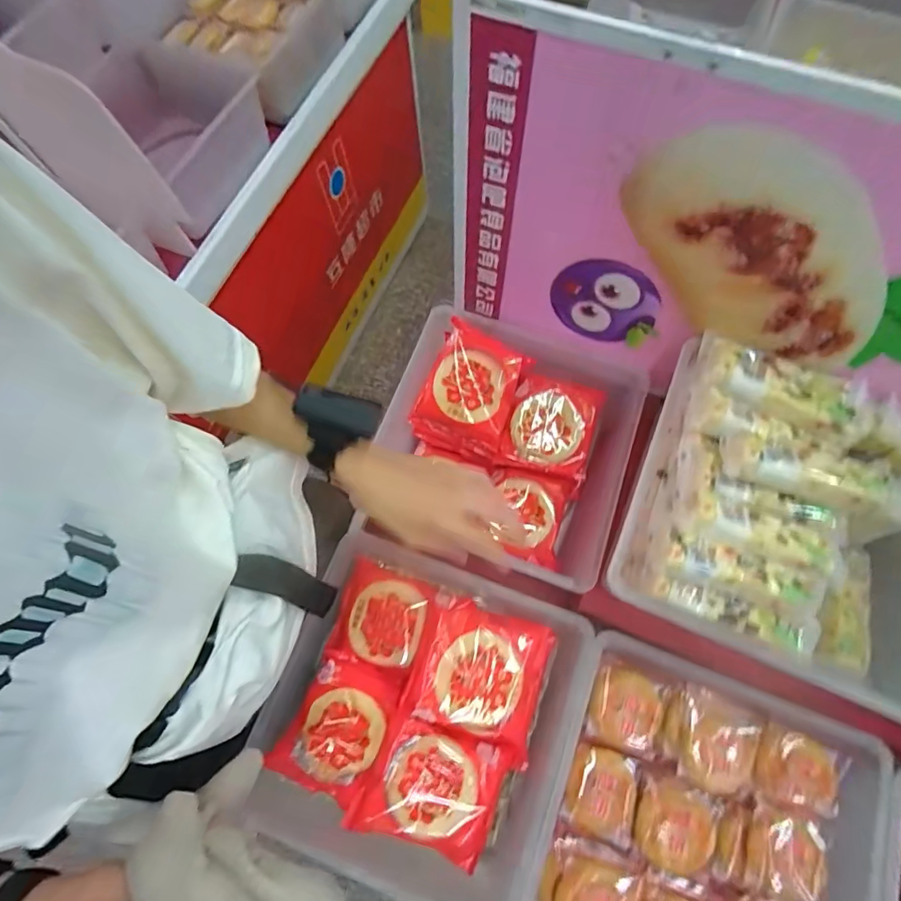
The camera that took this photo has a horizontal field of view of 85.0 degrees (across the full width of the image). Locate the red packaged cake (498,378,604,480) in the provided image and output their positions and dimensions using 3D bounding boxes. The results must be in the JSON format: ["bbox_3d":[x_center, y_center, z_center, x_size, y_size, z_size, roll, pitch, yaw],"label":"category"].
[{"bbox_3d":[0.133,-0.025,0.684,0.136,0.046,0.147,15,91,2],"label":"red packaged cake"}]

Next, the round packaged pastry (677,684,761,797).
[{"bbox_3d":[0.277,0.300,0.508,0.072,0.023,0.092,8,71,5],"label":"round packaged pastry"}]

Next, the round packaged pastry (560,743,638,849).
[{"bbox_3d":[0.160,0.358,0.514,0.069,0.027,0.077,18,72,8],"label":"round packaged pastry"}]

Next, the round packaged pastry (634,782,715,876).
[{"bbox_3d":[0.227,0.382,0.494,0.071,0.021,0.072,-1,71,2],"label":"round packaged pastry"}]

